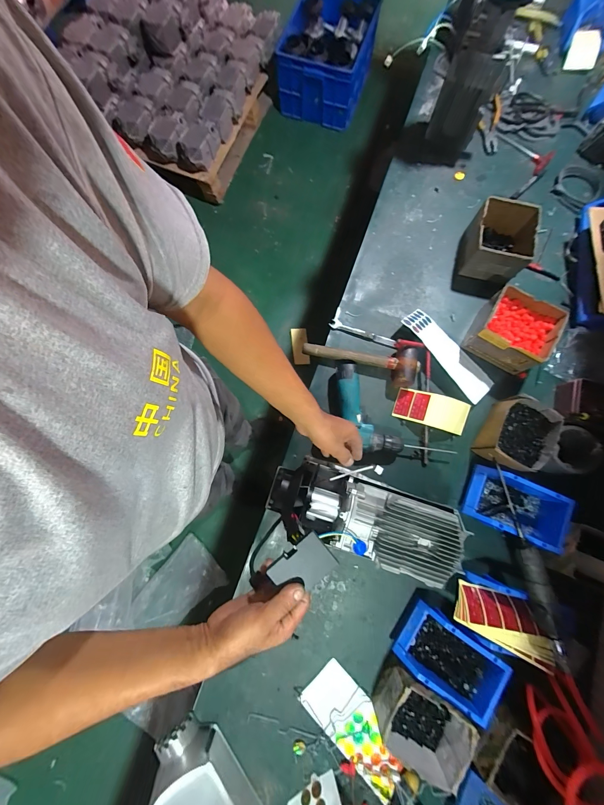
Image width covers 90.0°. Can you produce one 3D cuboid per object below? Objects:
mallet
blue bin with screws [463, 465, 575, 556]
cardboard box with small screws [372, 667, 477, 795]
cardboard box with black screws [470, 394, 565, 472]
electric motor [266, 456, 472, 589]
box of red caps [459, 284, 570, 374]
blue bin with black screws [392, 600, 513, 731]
[{"bbox_3d":[0.144,-0.117,0.733,0.277,0.052,0.090,19,80,4],"label":"mallet"},{"bbox_3d":[0.462,0.227,0.651,0.196,0.080,0.114,23,80,4],"label":"blue bin with screws"},{"bbox_3d":[0.225,0.602,0.574,0.152,0.092,0.125,26,81,5],"label":"cardboard box with small screws"},{"bbox_3d":[0.474,0.073,0.676,0.130,0.082,0.155,27,80,5],"label":"cardboard box with black screws"},{"bbox_3d":[0.106,0.209,0.557,0.342,0.121,0.134,18,80,13],"label":"electric motor"},{"bbox_3d":[0.495,-0.169,0.713,0.150,0.098,0.145,29,81,6],"label":"box of red caps"},{"bbox_3d":[0.293,0.506,0.601,0.192,0.073,0.116,33,82,6],"label":"blue bin with black screws"}]

